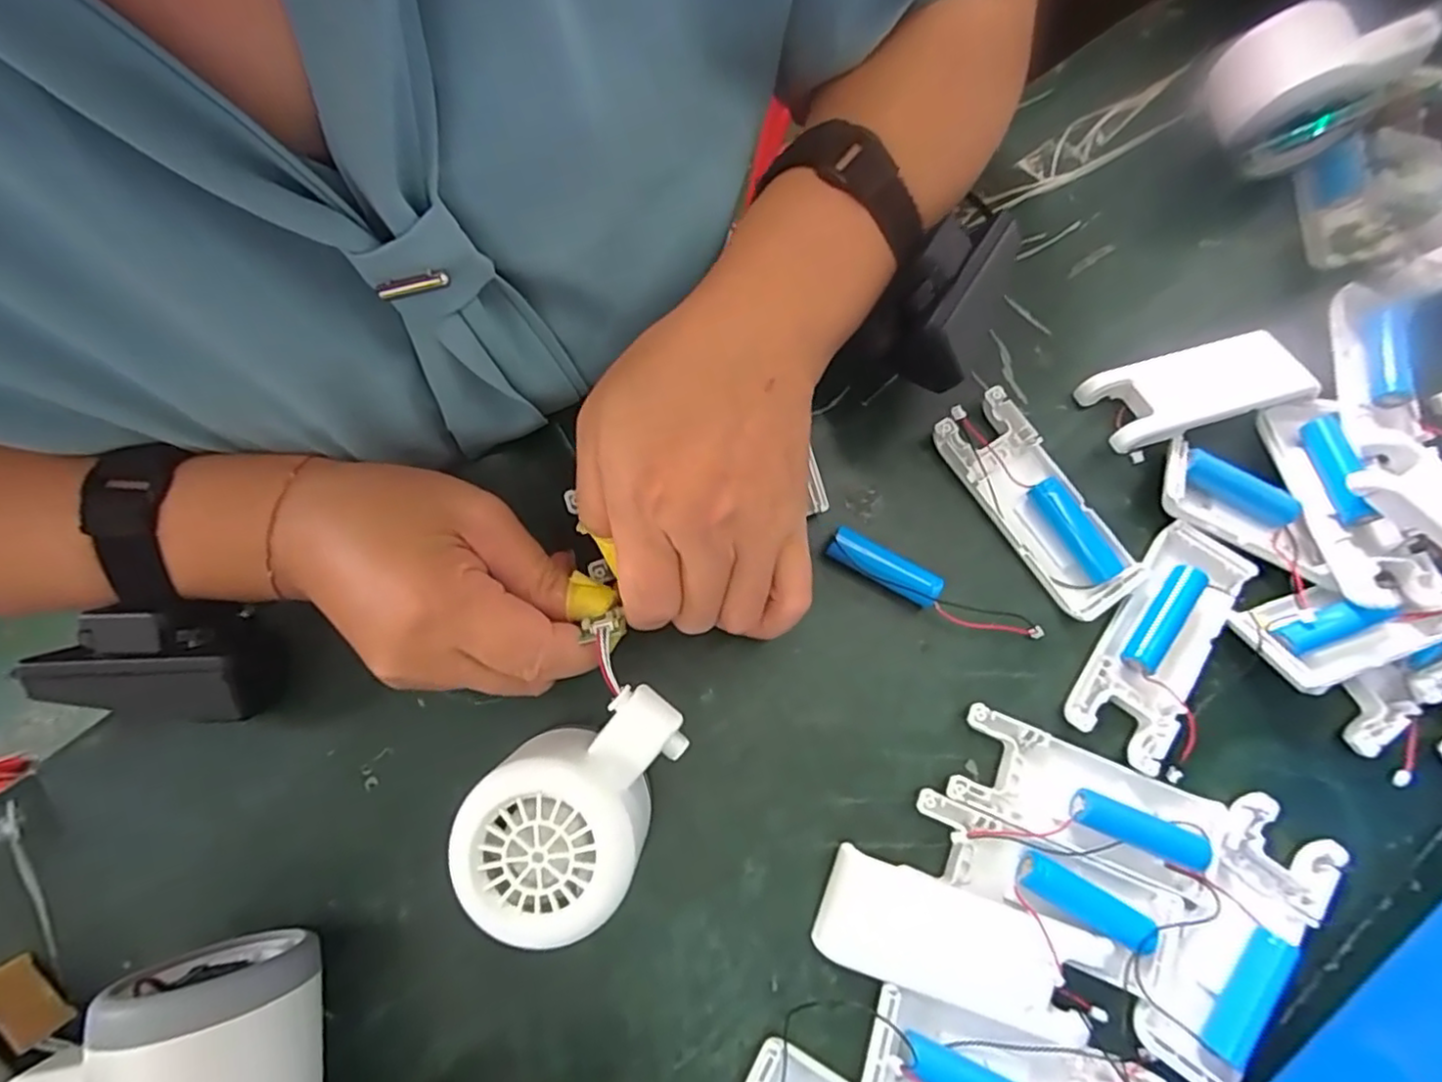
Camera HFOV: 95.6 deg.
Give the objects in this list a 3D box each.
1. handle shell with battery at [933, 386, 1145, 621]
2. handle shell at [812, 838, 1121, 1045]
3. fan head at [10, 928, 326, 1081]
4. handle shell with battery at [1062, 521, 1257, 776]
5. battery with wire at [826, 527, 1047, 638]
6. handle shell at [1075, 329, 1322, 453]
[{"bbox_3d":[0.141,-0.018,0.290,0.038,0.017,0.104,-32,78,-10],"label":"handle shell with battery"},{"bbox_3d":[0.086,0.150,0.243,0.098,0.016,0.041,19,75,3],"label":"handle shell"},{"bbox_3d":[-0.172,0.165,0.209,0.077,0.051,0.057,-8,75,-4],"label":"fan head"},{"bbox_3d":[0.186,0.042,0.276,0.041,0.015,0.103,34,76,7],"label":"handle shell with battery"},{"bbox_3d":[0.088,0.023,0.280,0.093,0.021,0.014,27,76,5],"label":"battery with wire"},{"bbox_3d":[0.220,-0.070,0.304,0.094,0.021,0.039,-15,76,-6],"label":"handle shell"}]

